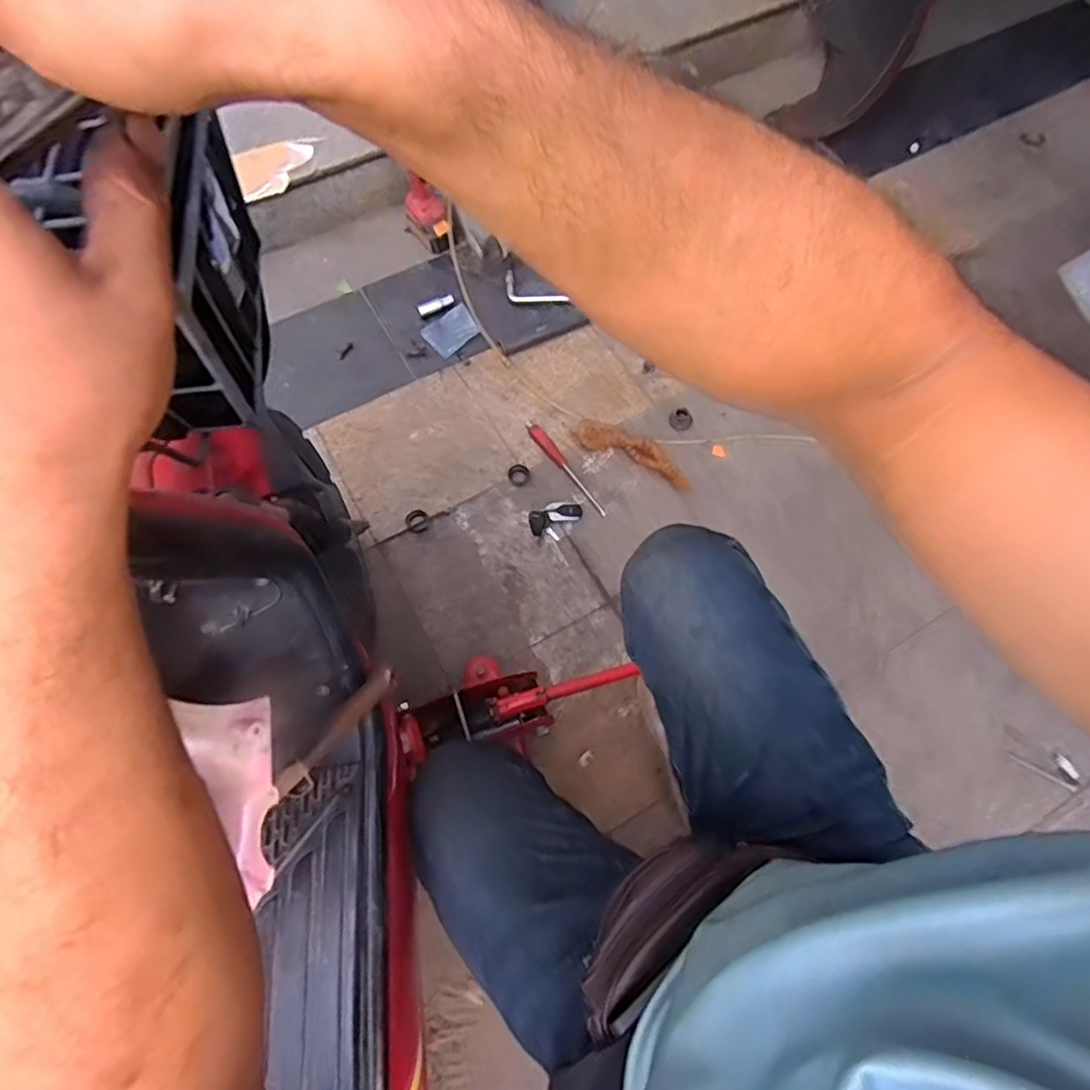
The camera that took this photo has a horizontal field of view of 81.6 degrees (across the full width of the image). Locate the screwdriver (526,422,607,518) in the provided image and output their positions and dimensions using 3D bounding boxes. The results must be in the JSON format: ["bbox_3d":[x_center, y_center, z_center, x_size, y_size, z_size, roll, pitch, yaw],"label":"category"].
[{"bbox_3d":[0.039,-0.147,1.169,0.031,0.019,0.238,-33,67,-14],"label":"screwdriver"}]

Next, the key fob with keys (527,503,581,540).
[{"bbox_3d":[0.021,-0.047,1.126,0.097,0.014,0.064,-26,65,-11],"label":"key fob with keys"}]

